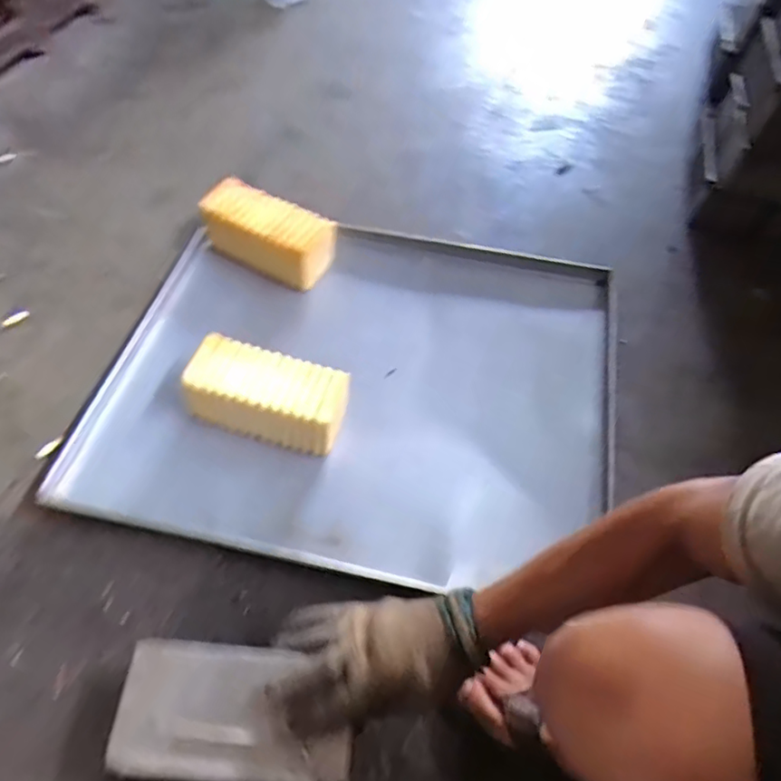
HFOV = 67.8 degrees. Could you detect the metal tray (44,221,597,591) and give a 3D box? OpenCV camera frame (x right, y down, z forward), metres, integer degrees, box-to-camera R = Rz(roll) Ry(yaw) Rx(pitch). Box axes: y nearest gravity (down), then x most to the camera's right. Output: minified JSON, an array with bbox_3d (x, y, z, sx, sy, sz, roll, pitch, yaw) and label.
[{"bbox_3d":[-0.026,-0.020,0.798,0.655,0.053,0.544,13,56,1],"label":"metal tray"}]

